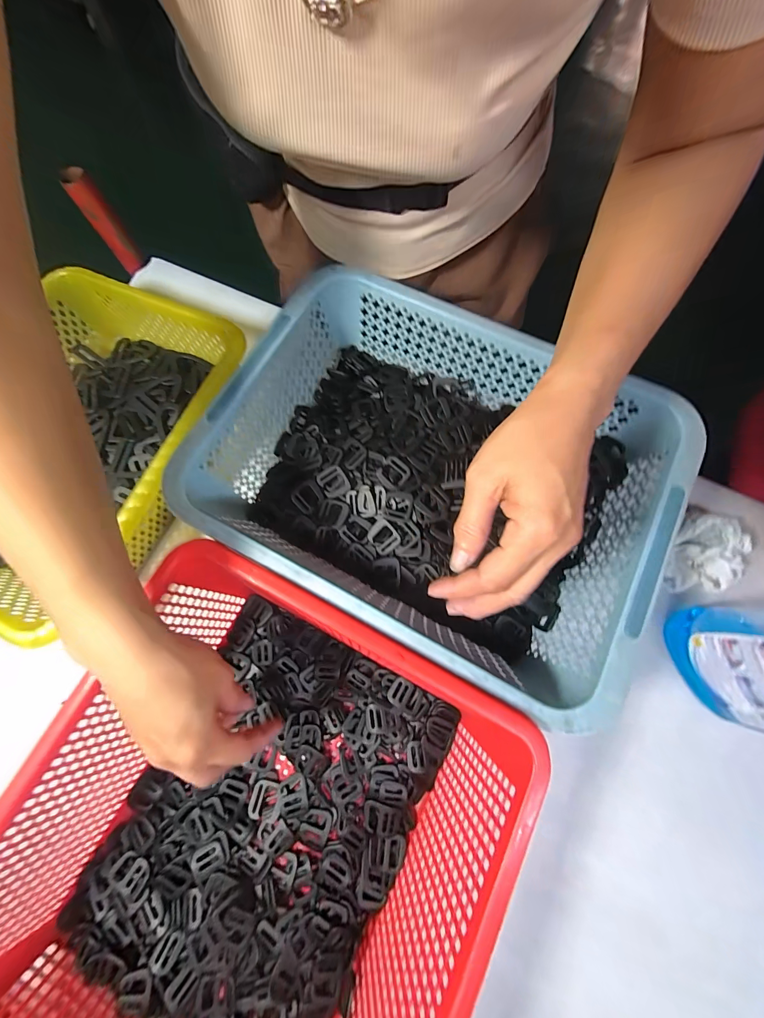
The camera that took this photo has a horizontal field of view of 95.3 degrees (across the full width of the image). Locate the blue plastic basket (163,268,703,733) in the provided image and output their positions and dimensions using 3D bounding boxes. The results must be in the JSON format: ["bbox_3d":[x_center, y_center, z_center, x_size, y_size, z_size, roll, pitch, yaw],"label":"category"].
[{"bbox_3d":[0.044,-0.031,0.334,0.385,0.098,0.290,28,77,10],"label":"blue plastic basket"}]

